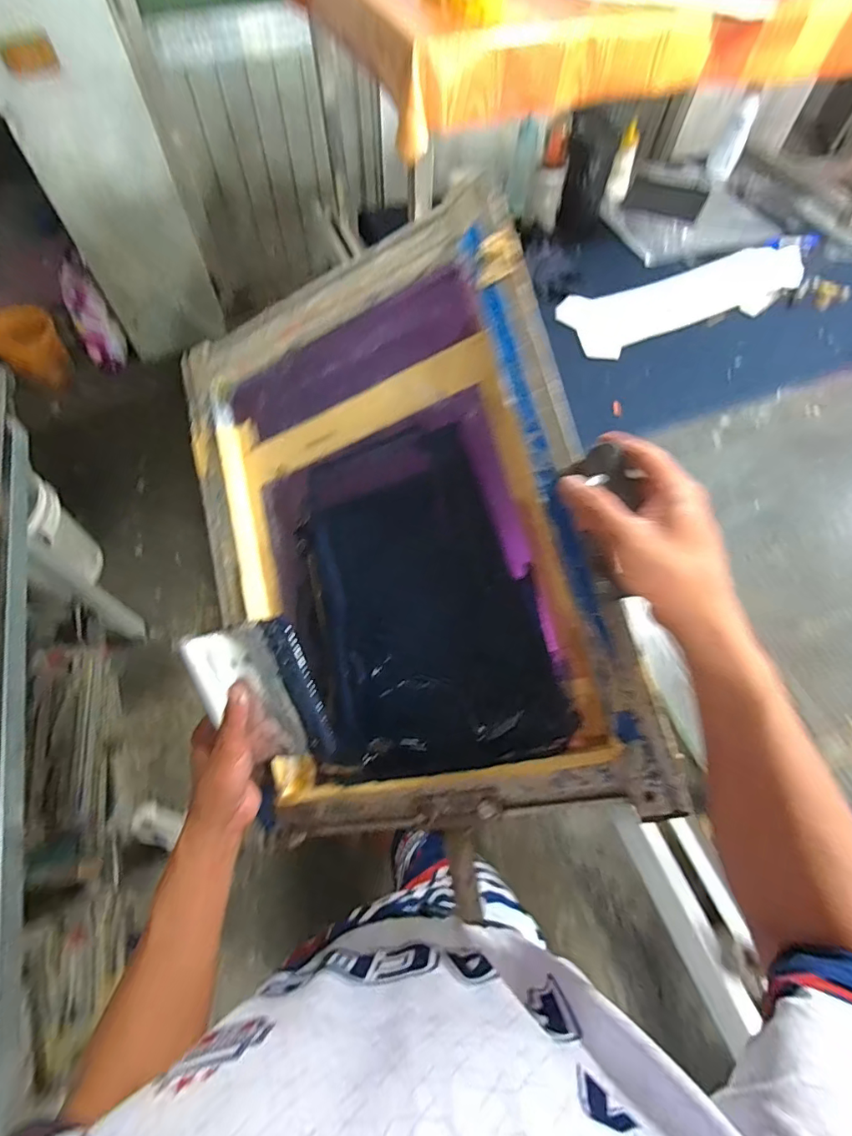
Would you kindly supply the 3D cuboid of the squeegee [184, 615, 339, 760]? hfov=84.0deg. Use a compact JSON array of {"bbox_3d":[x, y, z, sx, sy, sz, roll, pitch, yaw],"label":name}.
[{"bbox_3d":[-0.146,0.112,0.423,0.101,0.020,0.129,-14,102,10],"label":"squeegee"}]

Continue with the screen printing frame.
[{"bbox_3d":[-0.032,-0.040,0.453,0.361,0.044,0.527,-18,79,22],"label":"screen printing frame"}]

